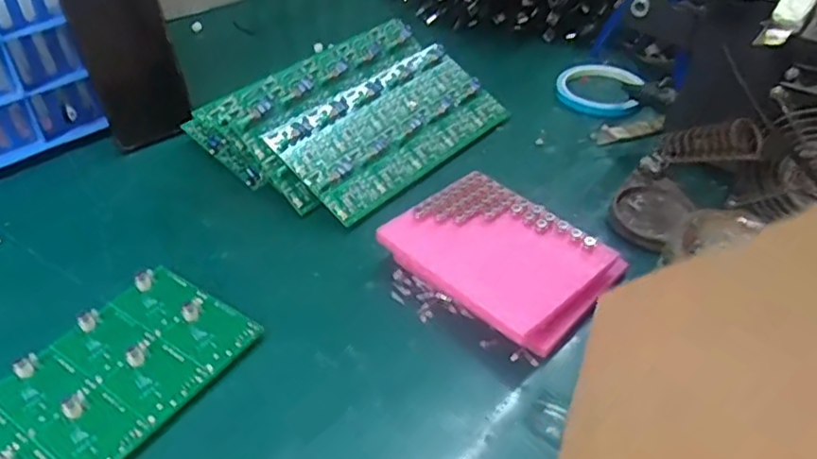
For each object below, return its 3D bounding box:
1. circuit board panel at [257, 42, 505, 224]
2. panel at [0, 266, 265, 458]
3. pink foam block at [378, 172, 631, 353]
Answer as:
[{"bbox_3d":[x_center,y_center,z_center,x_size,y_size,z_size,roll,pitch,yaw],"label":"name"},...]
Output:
[{"bbox_3d":[-0.012,-0.093,0.575,0.214,0.011,0.107,-37,77,-31],"label":"circuit board panel"},{"bbox_3d":[-0.204,0.108,0.384,0.107,0.008,0.221,29,49,26],"label":"panel"},{"bbox_3d":[0.066,0.021,0.471,0.146,0.037,0.116,34,52,30],"label":"pink foam block"}]

